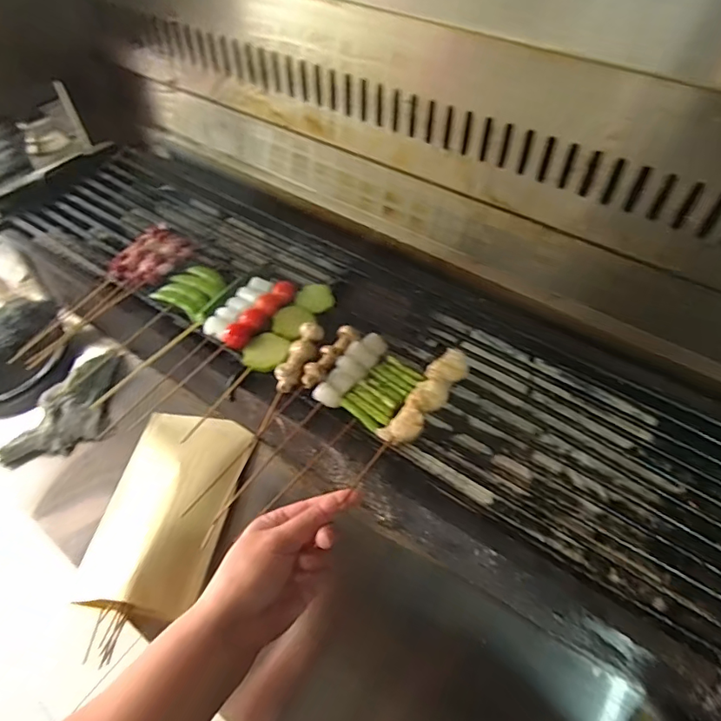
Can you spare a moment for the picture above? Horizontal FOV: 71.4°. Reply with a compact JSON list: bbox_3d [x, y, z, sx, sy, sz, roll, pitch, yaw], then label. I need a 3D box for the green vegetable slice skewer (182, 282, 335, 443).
[{"bbox_3d":[-0.098,-0.008,0.525,0.045,0.017,0.225,22,57,17],"label":"green vegetable slice skewer"}]

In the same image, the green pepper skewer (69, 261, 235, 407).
[{"bbox_3d":[-0.226,-0.037,0.556,0.089,0.023,0.206,26,58,20],"label":"green pepper skewer"}]

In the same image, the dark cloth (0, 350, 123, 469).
[{"bbox_3d":[-0.377,0.071,0.664,0.090,0.053,0.189,28,59,21],"label":"dark cloth"}]

